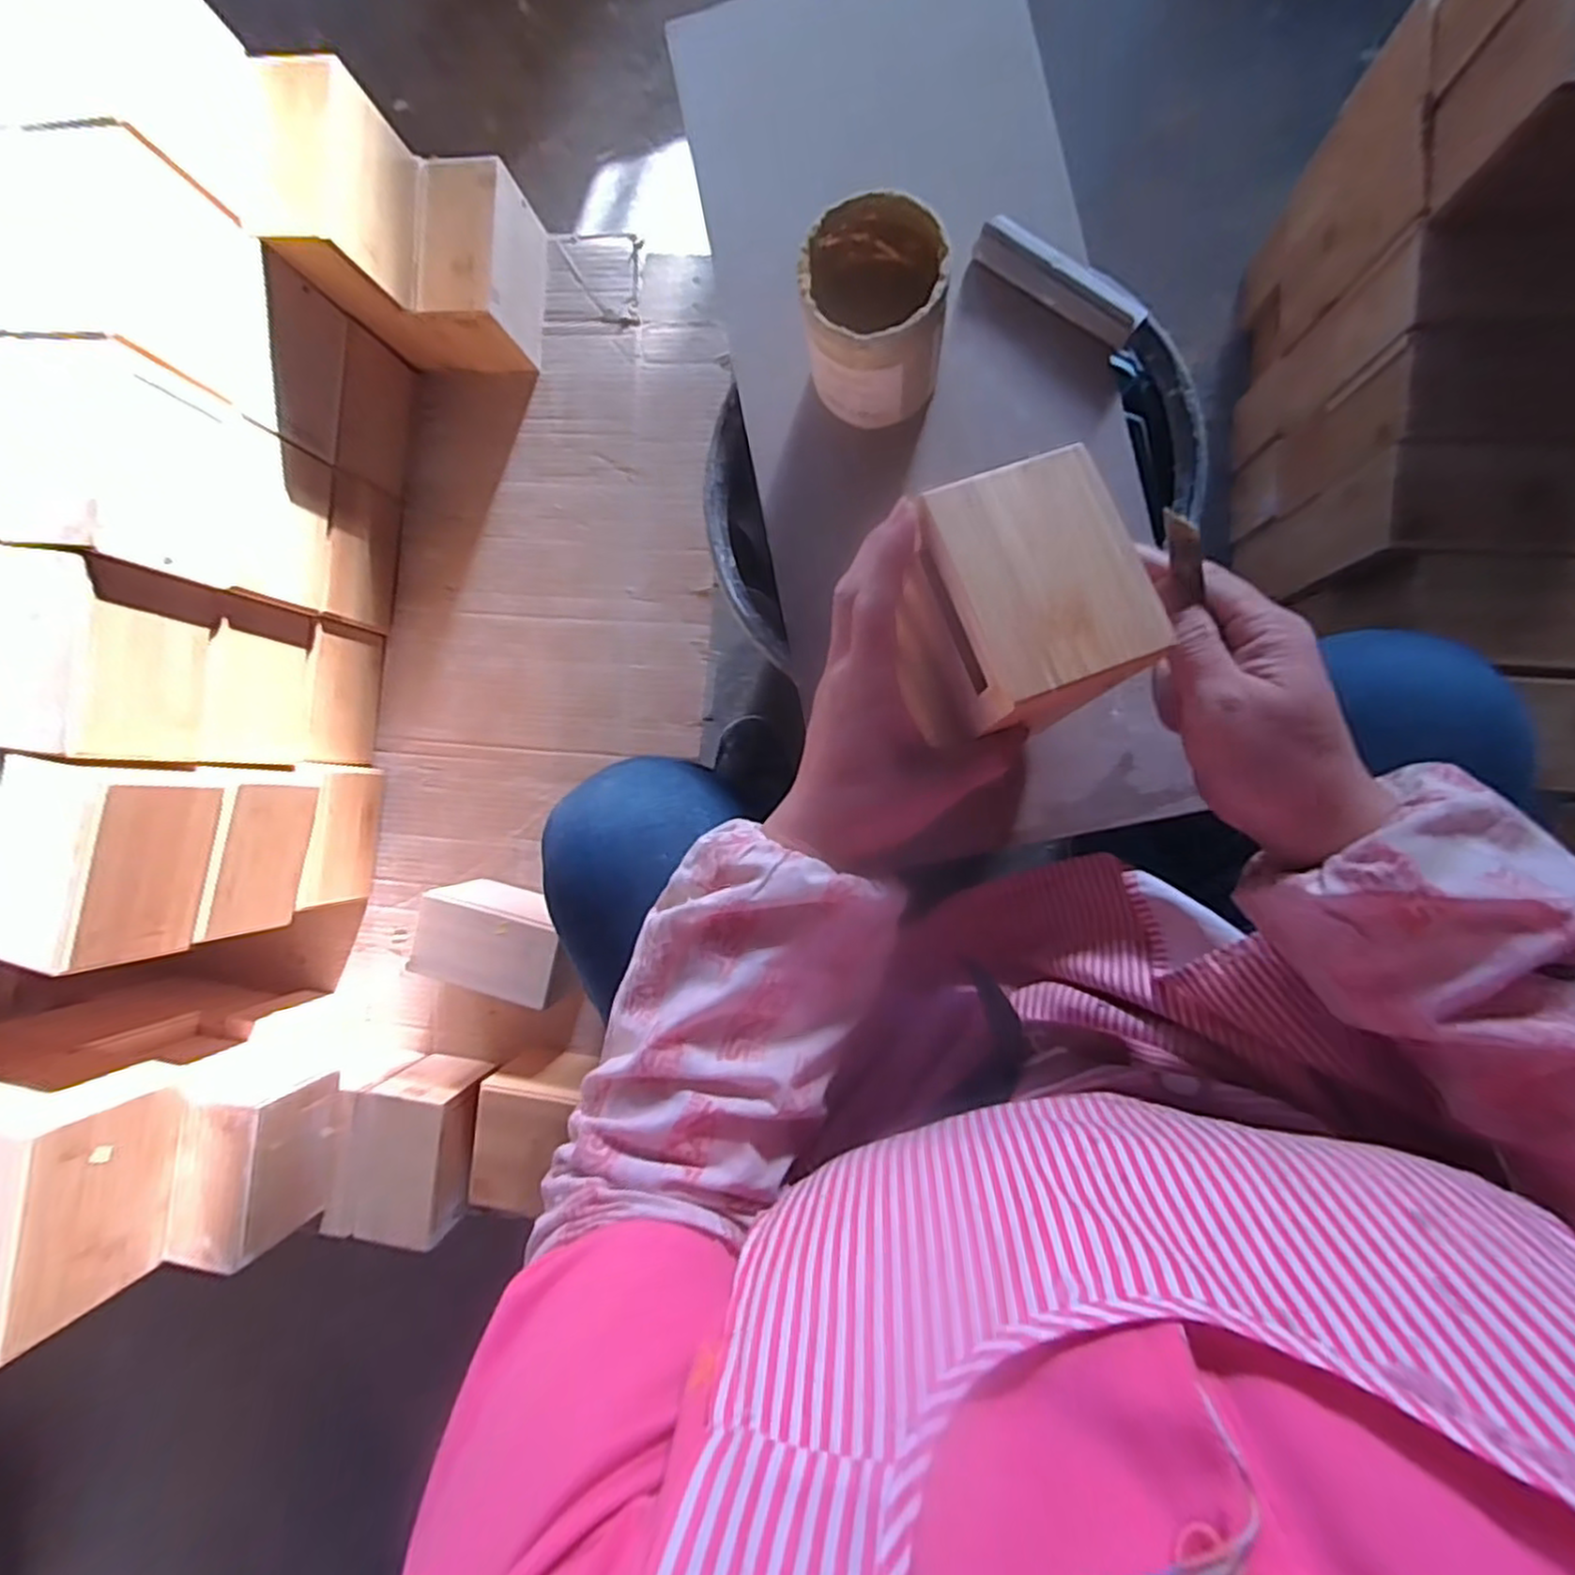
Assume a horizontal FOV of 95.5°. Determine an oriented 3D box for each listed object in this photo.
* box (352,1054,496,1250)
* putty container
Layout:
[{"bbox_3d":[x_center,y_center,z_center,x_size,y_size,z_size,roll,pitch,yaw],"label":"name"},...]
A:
[{"bbox_3d":[-0.369,0.371,0.737,0.098,0.090,0.147,4,91,8],"label":"box"},{"bbox_3d":[0.054,-0.277,0.423,0.083,0.086,0.086,-1,90,8],"label":"putty container"}]

